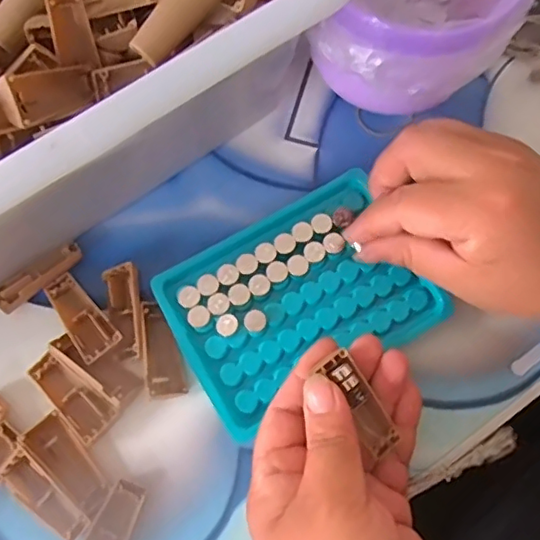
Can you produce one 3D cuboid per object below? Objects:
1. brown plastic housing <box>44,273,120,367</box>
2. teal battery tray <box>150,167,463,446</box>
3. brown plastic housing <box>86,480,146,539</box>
[{"bbox_3d":[-0.098,0.024,0.299,0.020,0.007,0.049,-36,76,-14],"label":"brown plastic housing"},{"bbox_3d":[0.014,0.013,0.301,0.128,0.014,0.098,-31,78,-10],"label":"teal battery tray"},{"bbox_3d":[-0.077,0.126,0.274,0.018,0.007,0.048,21,75,4],"label":"brown plastic housing"}]

